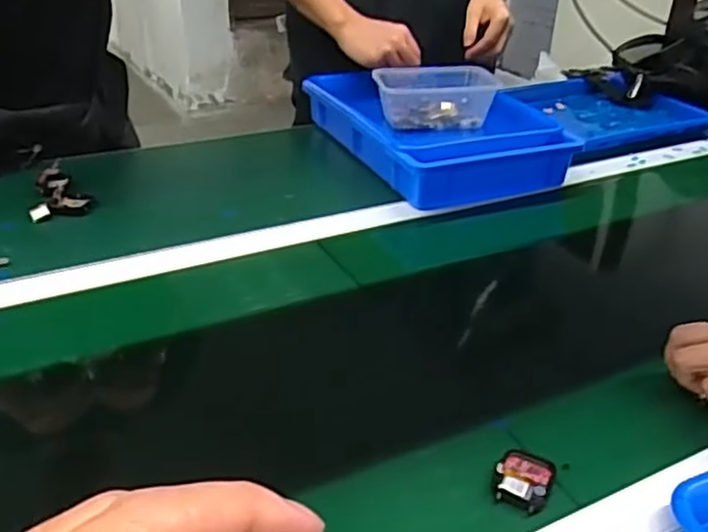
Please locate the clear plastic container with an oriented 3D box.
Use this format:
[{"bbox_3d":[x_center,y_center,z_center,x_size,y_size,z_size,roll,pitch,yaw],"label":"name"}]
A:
[{"bbox_3d":[0.115,-0.233,0.981,0.166,0.069,0.101,-1,30,-6],"label":"clear plastic container"}]

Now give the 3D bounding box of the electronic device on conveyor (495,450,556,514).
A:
[{"bbox_3d":[0.118,0.148,0.483,0.037,0.010,0.048,15,33,21],"label":"electronic device on conveyor"}]

